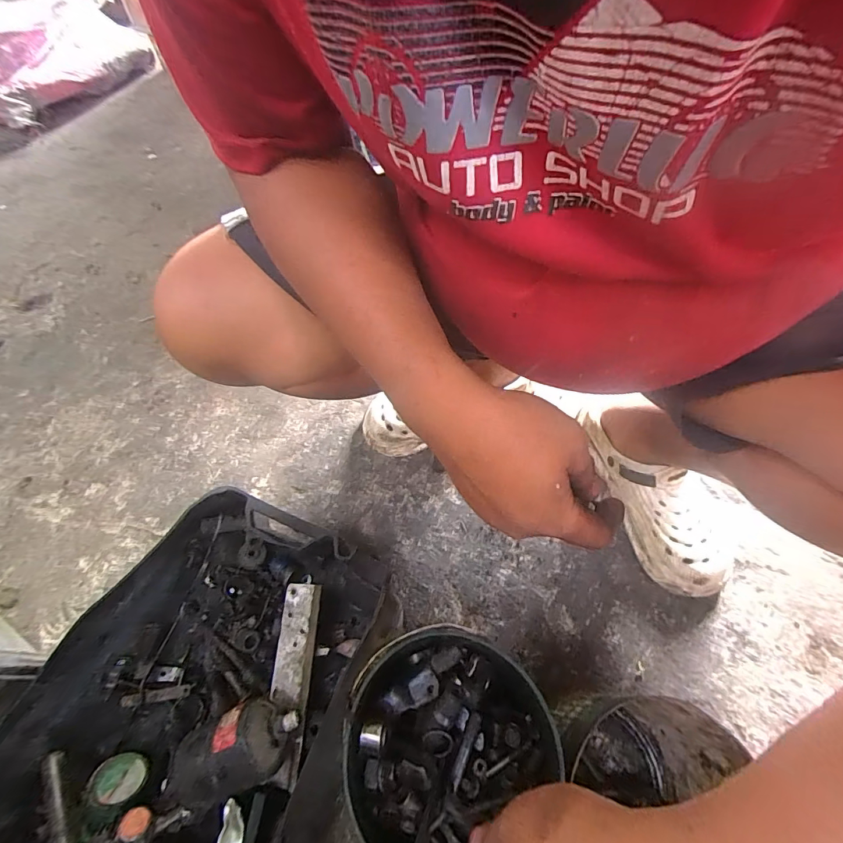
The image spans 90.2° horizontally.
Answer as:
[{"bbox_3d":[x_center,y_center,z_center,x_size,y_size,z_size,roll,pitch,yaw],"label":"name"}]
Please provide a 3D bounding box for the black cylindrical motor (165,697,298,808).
[{"bbox_3d":[-0.199,0.346,0.441,0.133,0.059,0.073,-23,60,-12],"label":"black cylindrical motor"}]

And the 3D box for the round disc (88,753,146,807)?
[{"bbox_3d":[-0.316,0.372,0.438,0.043,0.005,0.047,26,32,-18],"label":"round disc"}]

